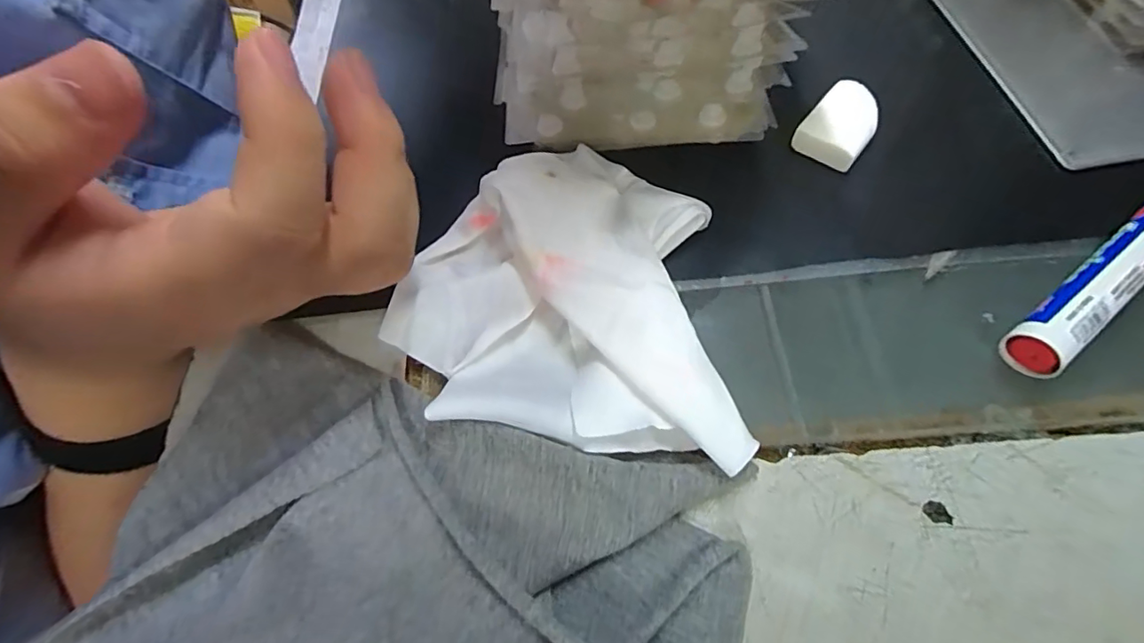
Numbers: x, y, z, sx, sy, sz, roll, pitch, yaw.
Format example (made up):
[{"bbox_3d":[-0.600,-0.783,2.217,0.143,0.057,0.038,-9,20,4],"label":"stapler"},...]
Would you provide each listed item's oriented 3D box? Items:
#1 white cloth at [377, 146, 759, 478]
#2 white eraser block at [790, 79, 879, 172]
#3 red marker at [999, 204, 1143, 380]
[{"bbox_3d":[-0.005,-0.010,0.172,0.112,0.021,0.099,3,62,5],"label":"white cloth"},{"bbox_3d":[0.112,-0.082,0.216,0.026,0.011,0.037,34,69,20],"label":"white eraser block"},{"bbox_3d":[0.192,-0.027,0.180,0.131,0.019,0.018,-37,65,-15],"label":"red marker"}]

